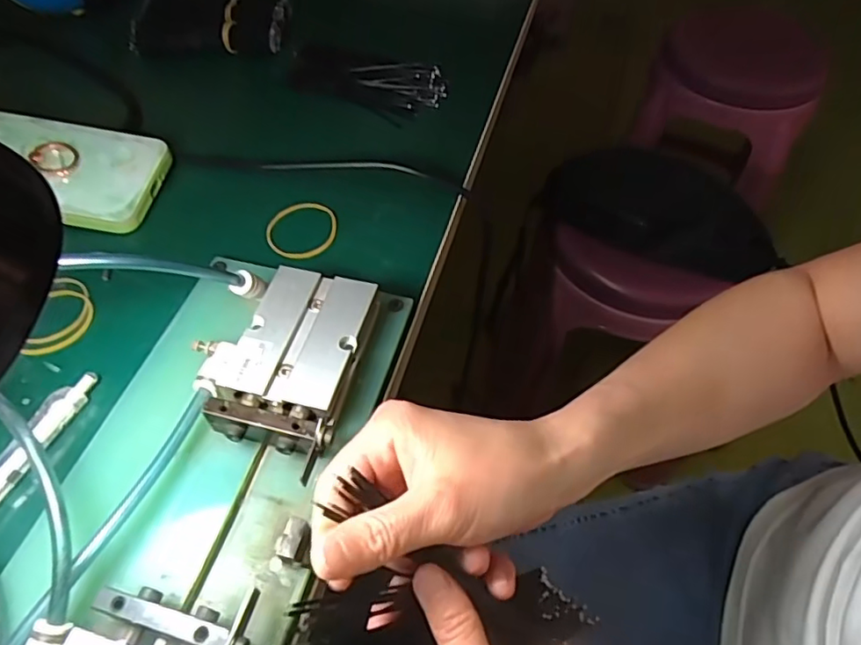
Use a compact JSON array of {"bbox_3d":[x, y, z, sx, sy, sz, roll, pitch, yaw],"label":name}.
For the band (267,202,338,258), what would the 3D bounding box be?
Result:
[{"bbox_3d":[-0.079,-0.058,0.360,0.043,0.004,0.044,1,55,3],"label":"band"}]

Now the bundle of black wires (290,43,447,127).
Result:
[{"bbox_3d":[-0.052,-0.188,0.451,0.125,0.012,0.061,22,57,14],"label":"bundle of black wires"}]

